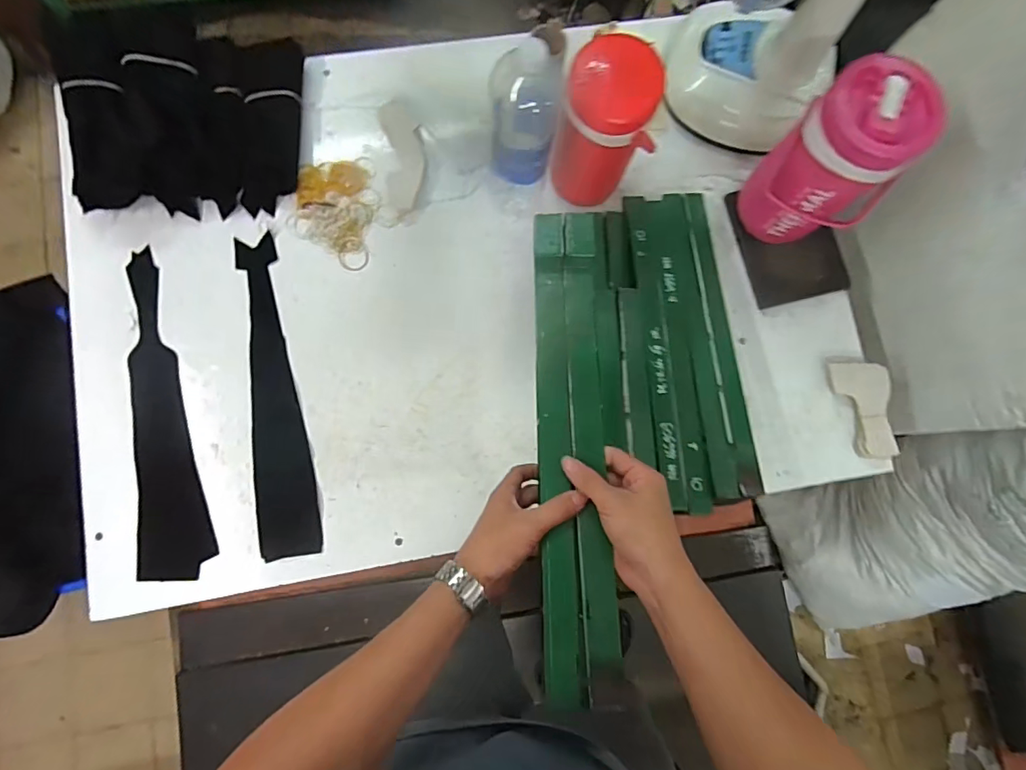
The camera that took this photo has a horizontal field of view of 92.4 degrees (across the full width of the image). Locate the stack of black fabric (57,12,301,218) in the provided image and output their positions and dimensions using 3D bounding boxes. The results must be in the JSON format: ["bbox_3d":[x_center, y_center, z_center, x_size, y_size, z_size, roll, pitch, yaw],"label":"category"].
[{"bbox_3d":[-0.504,-0.436,0.760,0.318,0.100,0.315,-2,82,-3],"label":"stack of black fabric"}]

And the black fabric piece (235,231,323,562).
[{"bbox_3d":[-0.358,0.011,0.751,0.092,0.006,0.484,-8,81,-2],"label":"black fabric piece"}]

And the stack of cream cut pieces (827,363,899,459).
[{"bbox_3d":[0.552,0.038,0.776,0.083,0.011,0.147,-3,86,9],"label":"stack of cream cut pieces"}]

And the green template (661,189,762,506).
[{"bbox_3d":[0.285,-0.081,0.720,0.068,0.011,0.472,-1,72,-2],"label":"green template"}]

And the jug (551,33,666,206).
[{"bbox_3d":[0.122,-0.351,0.701,0.113,0.235,0.107,8,82,-2],"label":"jug"}]

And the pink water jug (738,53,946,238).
[{"bbox_3d":[0.438,-0.302,0.675,0.132,0.221,0.143,-42,86,-7],"label":"pink water jug"}]

